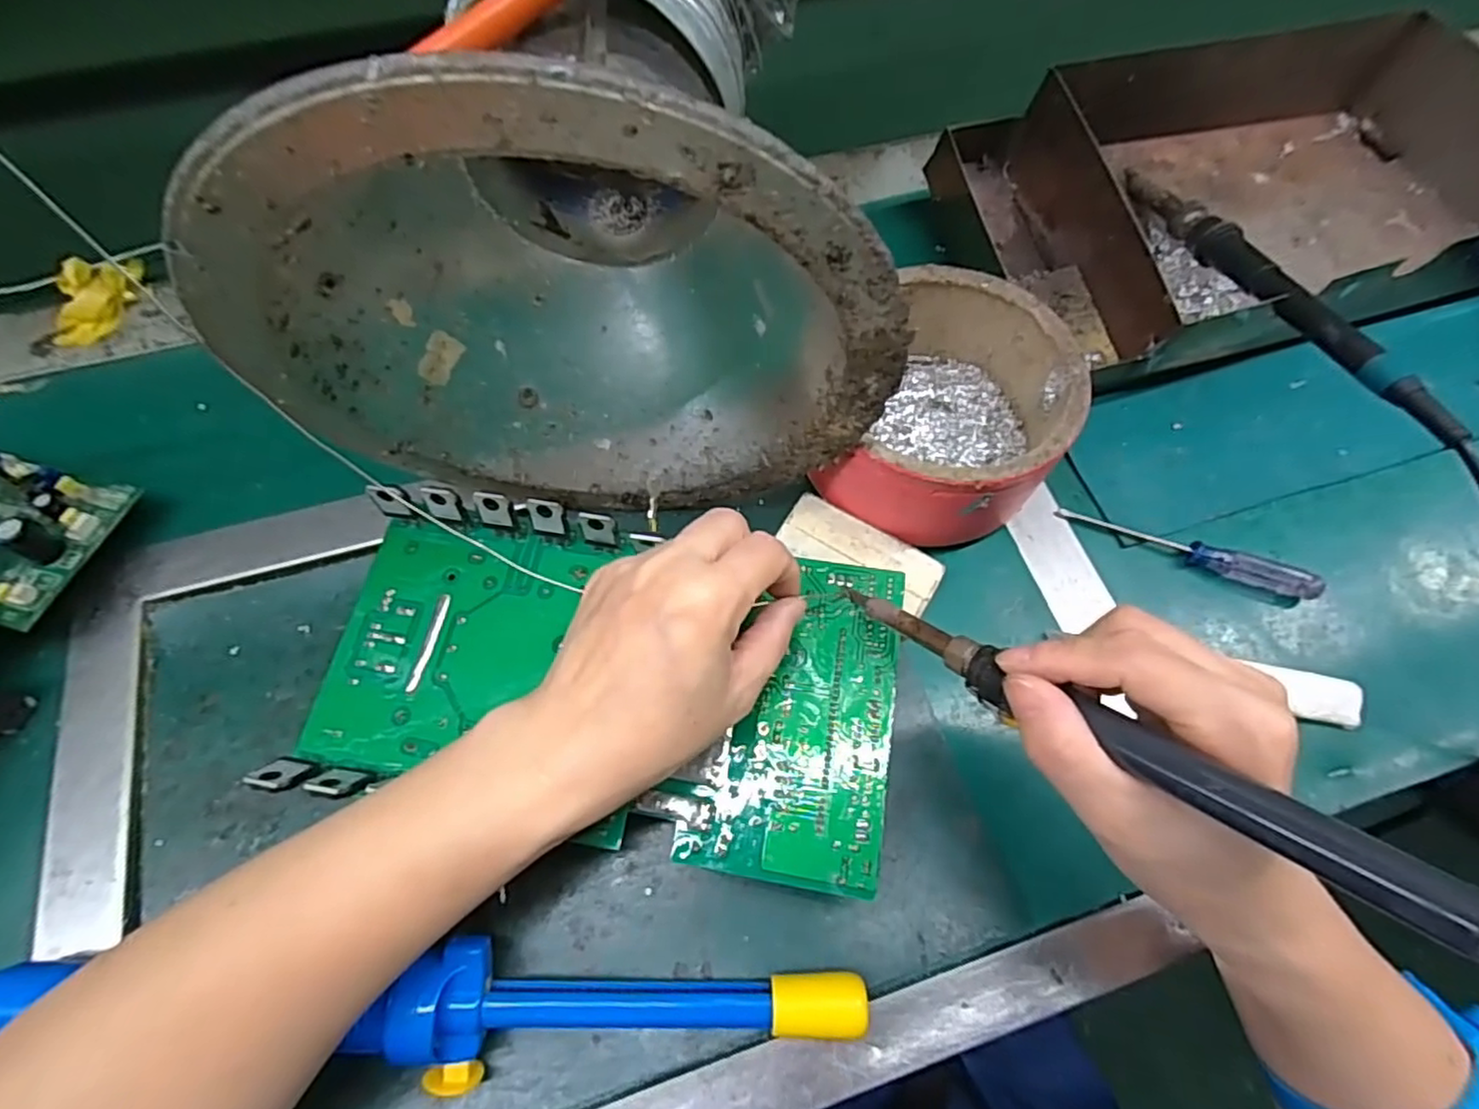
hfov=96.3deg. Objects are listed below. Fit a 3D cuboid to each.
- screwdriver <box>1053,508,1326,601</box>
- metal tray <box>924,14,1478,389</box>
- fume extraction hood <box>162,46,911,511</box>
[{"bbox_3d":[0.215,-0.002,0.320,0.118,0.014,0.011,19,68,5],"label":"screwdriver"},{"bbox_3d":[0.294,-0.206,0.380,0.329,0.067,0.184,-15,69,-8],"label":"metal tray"},{"bbox_3d":[-0.055,-0.122,0.243,0.210,0.184,0.144,0,68,-2],"label":"fume extraction hood"}]

